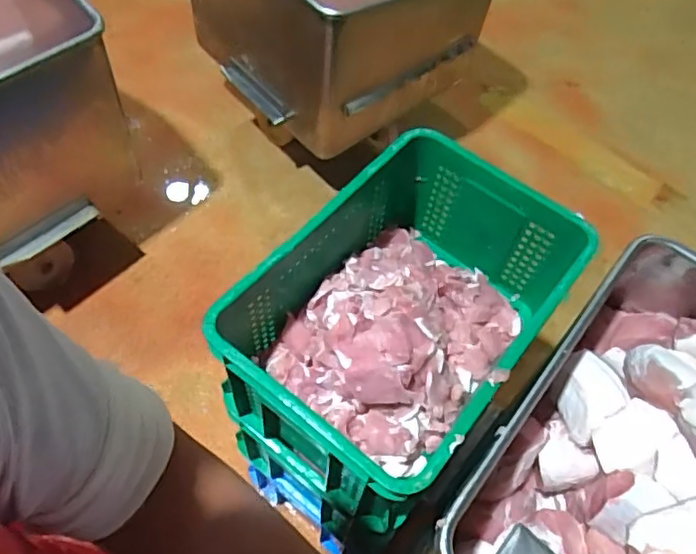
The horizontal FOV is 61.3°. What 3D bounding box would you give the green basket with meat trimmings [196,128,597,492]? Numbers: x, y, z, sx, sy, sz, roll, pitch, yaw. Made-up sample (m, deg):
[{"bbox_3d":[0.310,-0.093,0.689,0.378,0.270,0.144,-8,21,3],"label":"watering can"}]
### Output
[{"bbox_3d":[0.091,0.057,0.925,0.347,0.240,0.523,36,62,17],"label":"green basket with meat trimmings"}]

